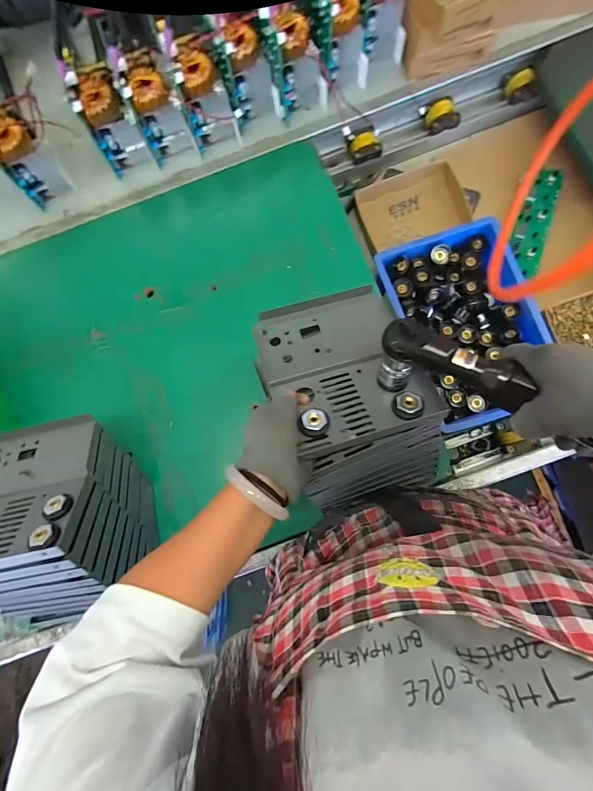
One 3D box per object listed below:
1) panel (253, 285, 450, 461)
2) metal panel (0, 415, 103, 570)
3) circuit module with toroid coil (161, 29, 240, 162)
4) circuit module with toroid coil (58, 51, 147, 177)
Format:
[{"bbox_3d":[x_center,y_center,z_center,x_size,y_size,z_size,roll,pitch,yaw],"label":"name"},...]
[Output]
[{"bbox_3d":[0.044,-0.031,0.394,0.156,0.021,0.168,-19,65,-3],"label":"panel"},{"bbox_3d":[-0.307,0.108,0.430,0.158,0.035,0.186,-13,46,6],"label":"metal panel"},{"bbox_3d":[-0.146,-0.460,0.583,0.079,0.160,0.066,-26,80,0],"label":"circuit module with toroid coil"},{"bbox_3d":[-0.296,-0.436,0.582,0.074,0.163,0.083,-23,80,1],"label":"circuit module with toroid coil"}]

